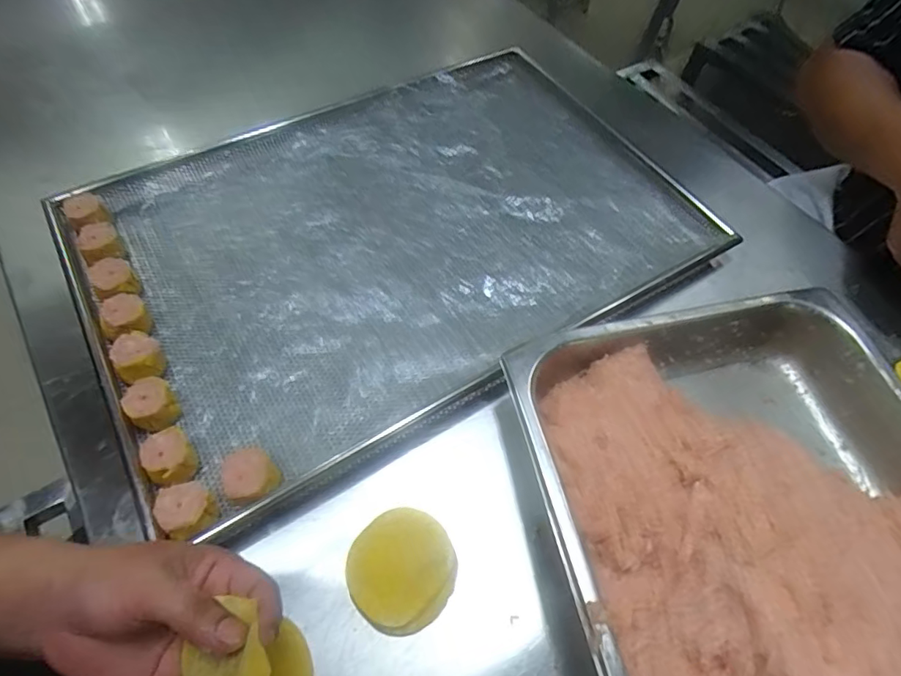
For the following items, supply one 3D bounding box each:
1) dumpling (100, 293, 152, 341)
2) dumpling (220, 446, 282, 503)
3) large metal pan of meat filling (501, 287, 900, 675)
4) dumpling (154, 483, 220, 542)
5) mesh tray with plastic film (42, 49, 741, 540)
[{"bbox_3d":[-0.294,-0.015,0.461,0.038,0.035,0.044,-35,68,-21],"label":"dumpling"},{"bbox_3d":[-0.153,0.108,0.392,0.037,0.035,0.043,-21,63,-15],"label":"dumpling"},{"bbox_3d":[0.252,0.210,0.335,0.314,0.072,0.513,-12,61,-11],"label":"large metal pan of meat filling"},{"bbox_3d":[-0.192,0.128,0.372,0.038,0.031,0.036,2,60,-3],"label":"dumpling"},{"bbox_3d":[-0.050,-0.125,0.546,0.621,0.031,0.415,-27,65,-18],"label":"mesh tray with plastic film"}]

